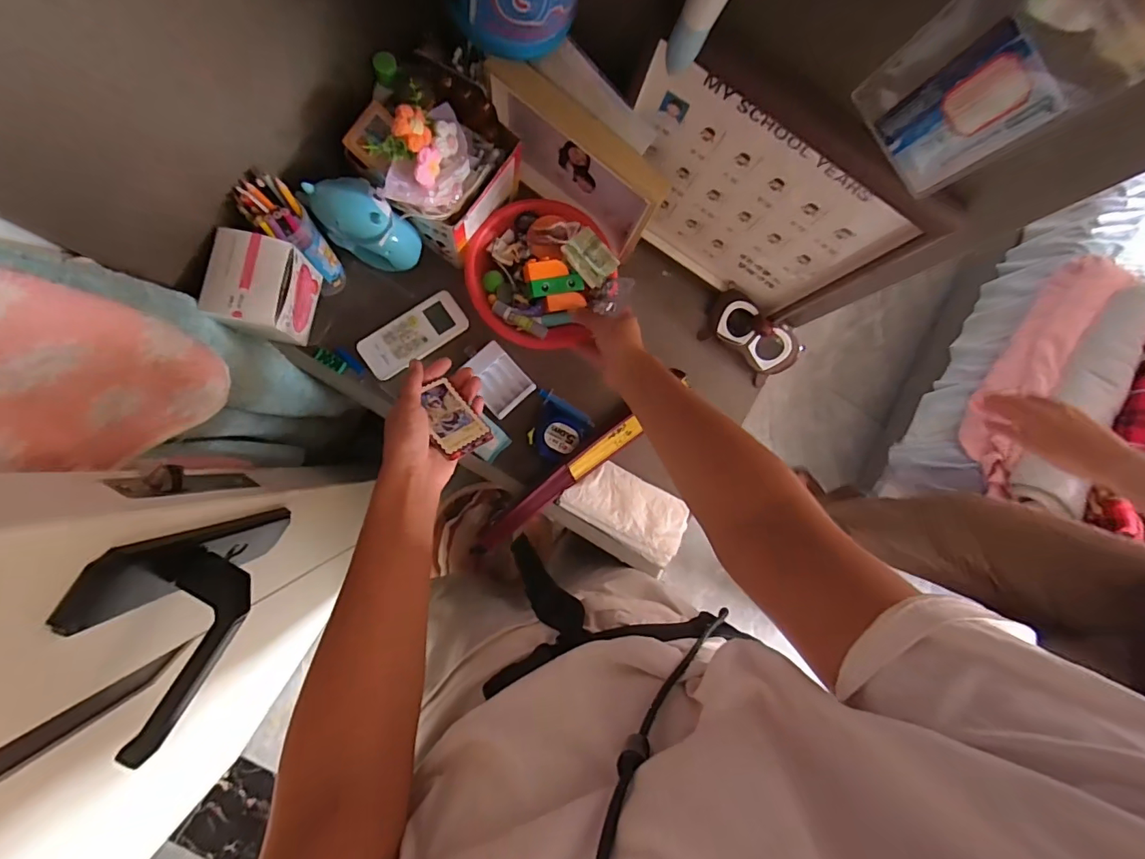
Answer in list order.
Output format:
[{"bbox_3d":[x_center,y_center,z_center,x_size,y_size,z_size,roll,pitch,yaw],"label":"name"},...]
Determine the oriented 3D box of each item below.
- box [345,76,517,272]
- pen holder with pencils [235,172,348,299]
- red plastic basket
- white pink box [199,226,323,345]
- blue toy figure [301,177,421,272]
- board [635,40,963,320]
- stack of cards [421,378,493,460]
[{"bbox_3d":[-0.146,-0.285,0.525,0.136,0.149,0.145,32,83,-5],"label":"box"},{"bbox_3d":[-0.281,-0.193,0.515,0.049,0.161,0.060,-2,87,-8],"label":"pen holder with pencils"},{"bbox_3d":[-0.039,-0.189,0.589,0.161,0.052,0.163,1,86,-8],"label":"red plastic basket"},{"bbox_3d":[-0.296,-0.130,0.477,0.071,0.076,0.087,11,85,-7],"label":"white pink box"},{"bbox_3d":[-0.222,-0.217,0.540,0.094,0.120,0.058,23,83,-6],"label":"blue toy figure"},{"bbox_3d":[0.175,-0.232,0.517,0.269,0.281,0.024,32,82,-5],"label":"board"},{"bbox_3d":[-0.118,-0.011,0.483,0.053,0.005,0.074,-29,77,-40],"label":"stack of cards"}]

